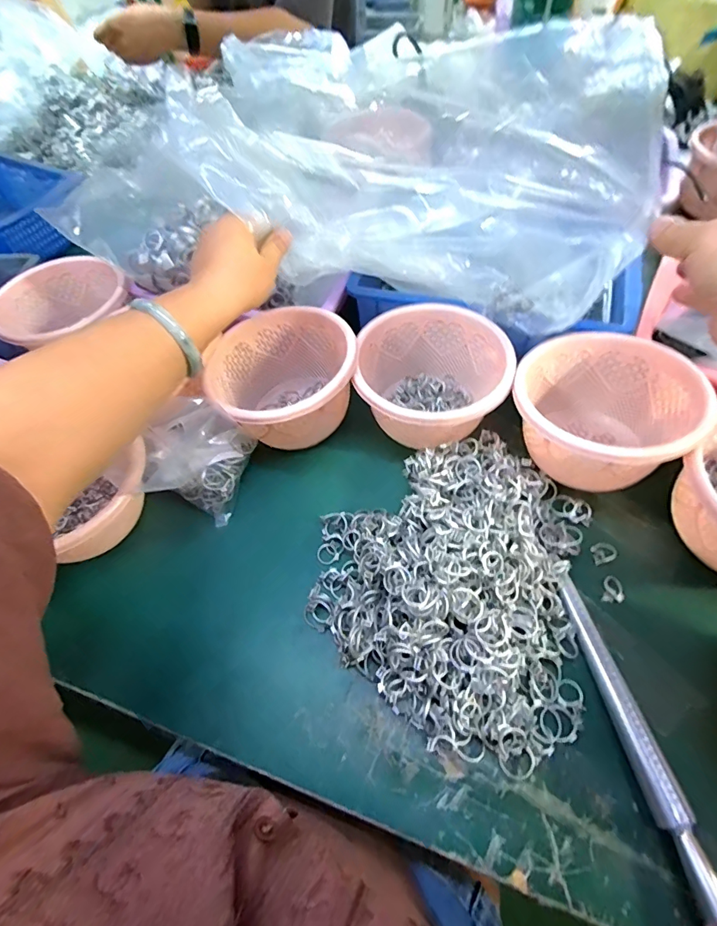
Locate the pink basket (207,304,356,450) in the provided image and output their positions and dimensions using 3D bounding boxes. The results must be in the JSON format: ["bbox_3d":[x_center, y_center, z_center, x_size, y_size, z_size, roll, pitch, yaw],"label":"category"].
[{"bbox_3d":[-0.076,-0.083,0.442,0.136,0.081,0.142,-20,58,-9],"label":"pink basket"}]

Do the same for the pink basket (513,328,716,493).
[{"bbox_3d":[0.215,-0.041,0.399,0.138,0.094,0.148,-31,60,-15],"label":"pink basket"}]

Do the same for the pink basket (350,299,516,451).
[{"bbox_3d":[0.069,-0.078,0.434,0.142,0.080,0.144,-3,57,2],"label":"pink basket"}]

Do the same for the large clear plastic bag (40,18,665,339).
[{"bbox_3d":[0.017,-0.294,0.436,0.516,0.154,0.300,-1,57,3],"label":"large clear plastic bag"}]

